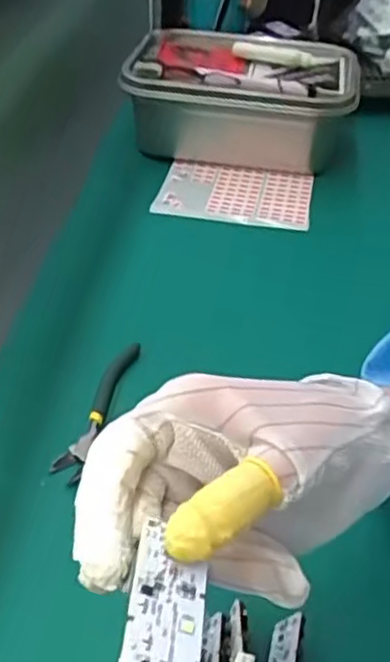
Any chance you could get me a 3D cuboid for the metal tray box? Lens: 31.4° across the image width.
[{"bbox_3d":[0.051,-0.246,0.739,0.229,0.091,0.149,9,41,9],"label":"metal tray box"}]

